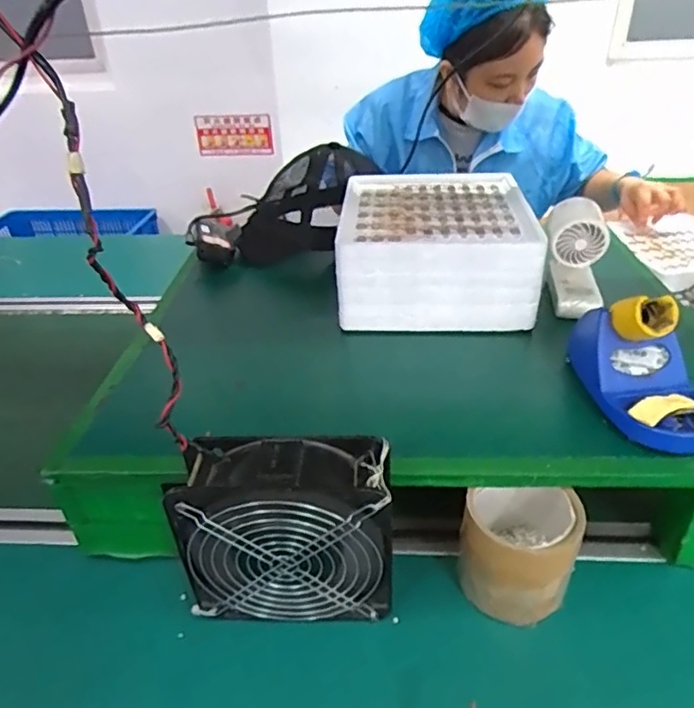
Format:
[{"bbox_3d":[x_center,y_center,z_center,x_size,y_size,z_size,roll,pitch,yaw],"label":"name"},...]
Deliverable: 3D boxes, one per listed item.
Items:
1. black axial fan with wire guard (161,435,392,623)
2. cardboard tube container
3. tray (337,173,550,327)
[{"bbox_3d":[-0.043,0.133,0.416,0.146,0.147,0.054,-1,33,3],"label":"black axial fan with wire guard"},{"bbox_3d":[0.130,0.149,0.441,0.089,0.087,0.085,3,33,9],"label":"cardboard tube container"},{"bbox_3d":[0.101,-0.126,0.656,0.200,0.100,0.223,1,33,6],"label":"tray"}]

